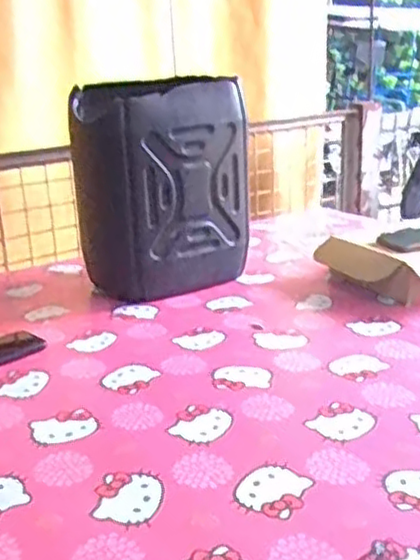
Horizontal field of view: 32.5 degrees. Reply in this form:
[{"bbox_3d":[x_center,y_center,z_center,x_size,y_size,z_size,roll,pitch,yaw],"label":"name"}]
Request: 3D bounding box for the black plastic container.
[{"bbox_3d":[-0.085,-0.165,1.300,0.289,0.366,0.189,-14,22,-30],"label":"black plastic container"}]

